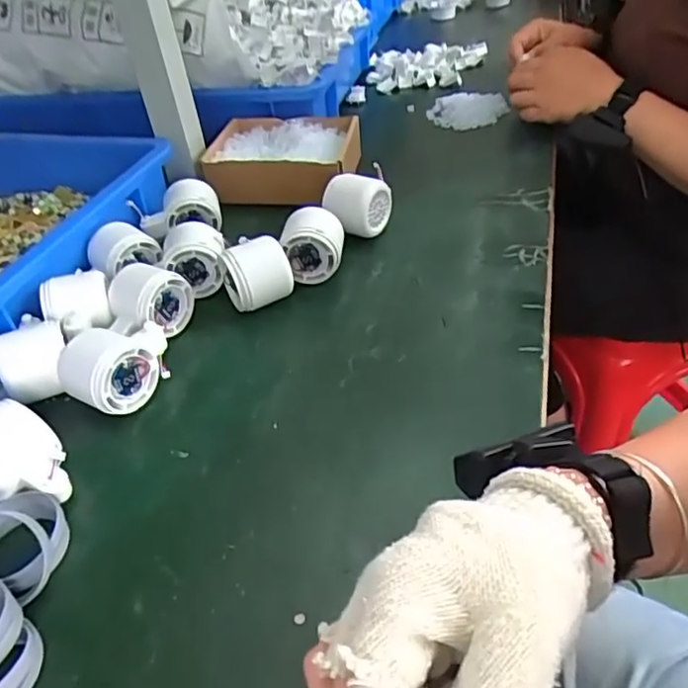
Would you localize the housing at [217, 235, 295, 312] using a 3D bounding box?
[{"bbox_3d":[-0.081,-0.065,0.551,0.050,0.051,0.058,-26,45,-22],"label":"housing"}]

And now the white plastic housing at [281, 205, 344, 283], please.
[{"bbox_3d":[-0.029,-0.095,0.571,0.058,0.056,0.049,-4,41,2],"label":"white plastic housing"}]

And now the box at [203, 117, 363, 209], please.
[{"bbox_3d":[-0.073,-0.225,0.730,0.165,0.055,0.145,3,42,9],"label":"box"}]

